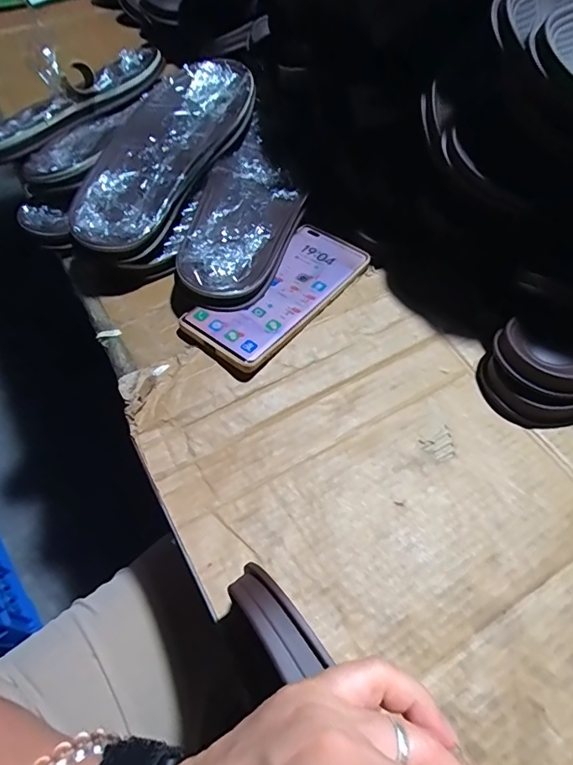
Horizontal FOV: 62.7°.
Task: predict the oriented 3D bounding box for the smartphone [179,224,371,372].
[{"bbox_3d":[-0.002,-0.077,0.391,0.072,0.010,0.162,37,61,19],"label":"smartphone"}]

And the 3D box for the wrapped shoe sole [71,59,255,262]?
[{"bbox_3d":[-0.110,-0.208,0.431,0.092,0.043,0.252,17,57,10],"label":"wrapped shoe sole"}]

